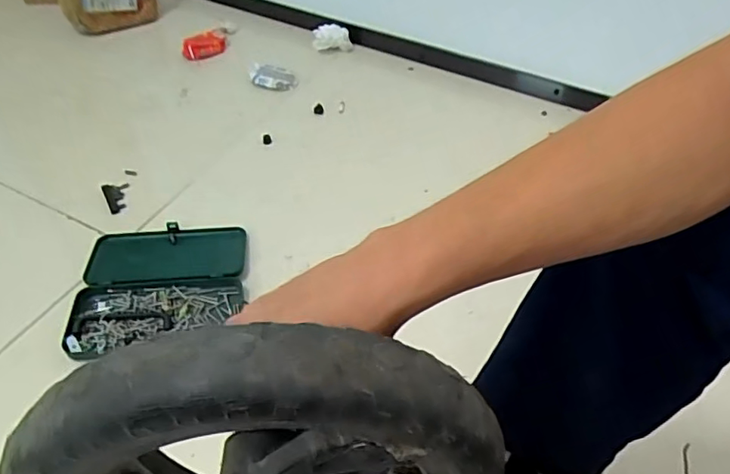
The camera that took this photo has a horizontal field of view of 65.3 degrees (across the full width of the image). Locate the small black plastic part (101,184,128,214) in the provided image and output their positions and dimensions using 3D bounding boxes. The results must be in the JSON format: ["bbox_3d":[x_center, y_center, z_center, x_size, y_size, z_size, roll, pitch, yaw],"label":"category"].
[{"bbox_3d":[-0.443,-0.073,1.023,0.044,0.008,0.077,-22,51,-19],"label":"small black plastic part"}]

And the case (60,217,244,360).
[{"bbox_3d":[-0.314,0.076,0.887,0.253,0.034,0.242,-8,48,-8],"label":"case"}]

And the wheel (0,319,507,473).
[{"bbox_3d":[-0.051,0.135,0.305,0.233,0.220,0.065,-4,48,-4],"label":"wheel"}]

